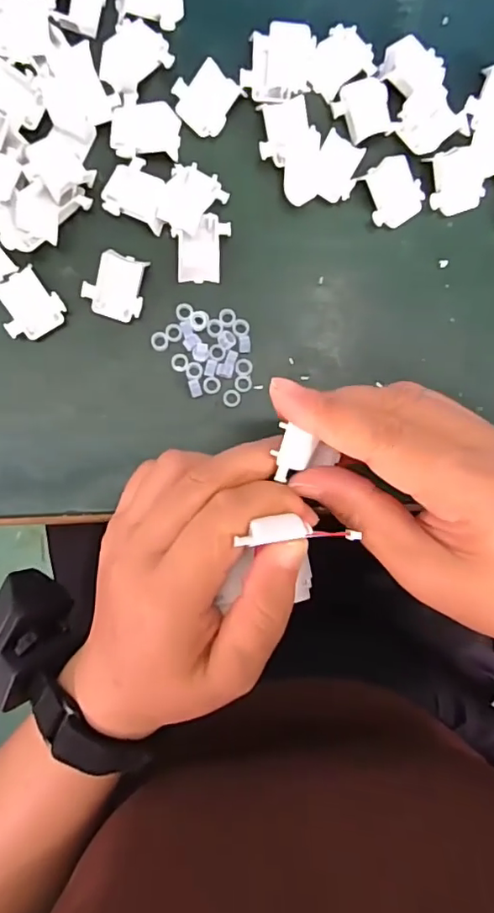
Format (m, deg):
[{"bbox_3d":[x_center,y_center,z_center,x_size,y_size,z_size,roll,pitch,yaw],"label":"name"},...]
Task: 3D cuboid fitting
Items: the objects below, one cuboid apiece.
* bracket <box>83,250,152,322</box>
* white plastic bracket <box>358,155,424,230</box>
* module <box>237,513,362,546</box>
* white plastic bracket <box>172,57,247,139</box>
[{"bbox_3d":[-0.066,-0.085,0.270,0.029,0.007,0.031,16,91,-6],"label":"bracket"},{"bbox_3d":[0.076,-0.138,0.283,0.028,0.006,0.032,-28,95,-4],"label":"white plastic bracket"},{"bbox_3d":[0.021,0.029,0.203,0.046,0.006,0.010,4,94,-15],"label":"module"},{"bbox_3d":[-0.020,-0.181,0.271,0.028,0.006,0.030,42,88,-6],"label":"white plastic bracket"}]

